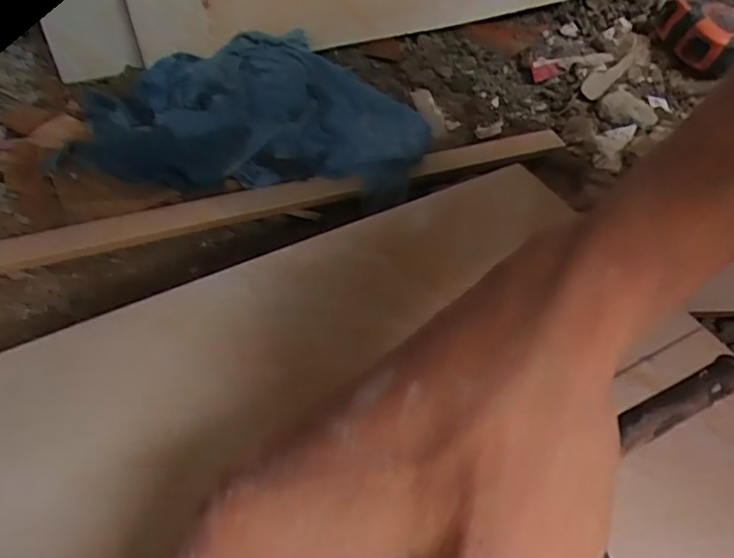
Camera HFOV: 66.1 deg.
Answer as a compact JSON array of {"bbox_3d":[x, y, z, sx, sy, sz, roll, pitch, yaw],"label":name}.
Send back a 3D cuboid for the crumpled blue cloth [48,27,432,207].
[{"bbox_3d":[-0.085,-0.130,0.437,0.254,0.070,0.130,2,52,-2],"label":"crumpled blue cloth"}]

